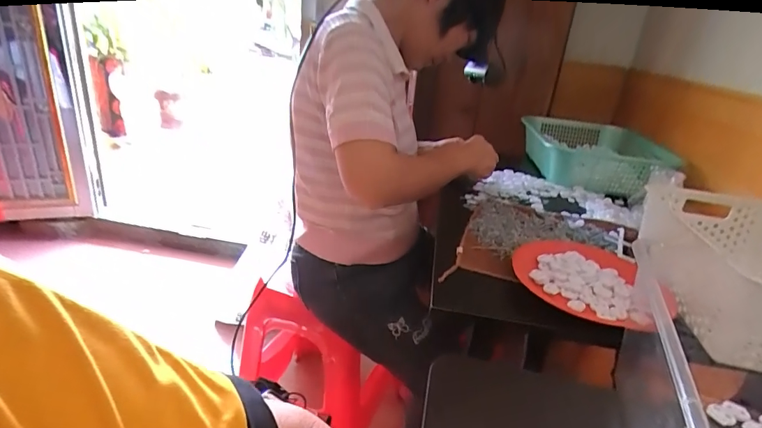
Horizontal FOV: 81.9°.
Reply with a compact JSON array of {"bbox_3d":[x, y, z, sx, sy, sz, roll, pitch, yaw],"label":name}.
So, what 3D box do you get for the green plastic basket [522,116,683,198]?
[{"bbox_3d":[0.542,-0.158,1.150,0.278,0.098,0.411,8,23,6],"label":"green plastic basket"}]

